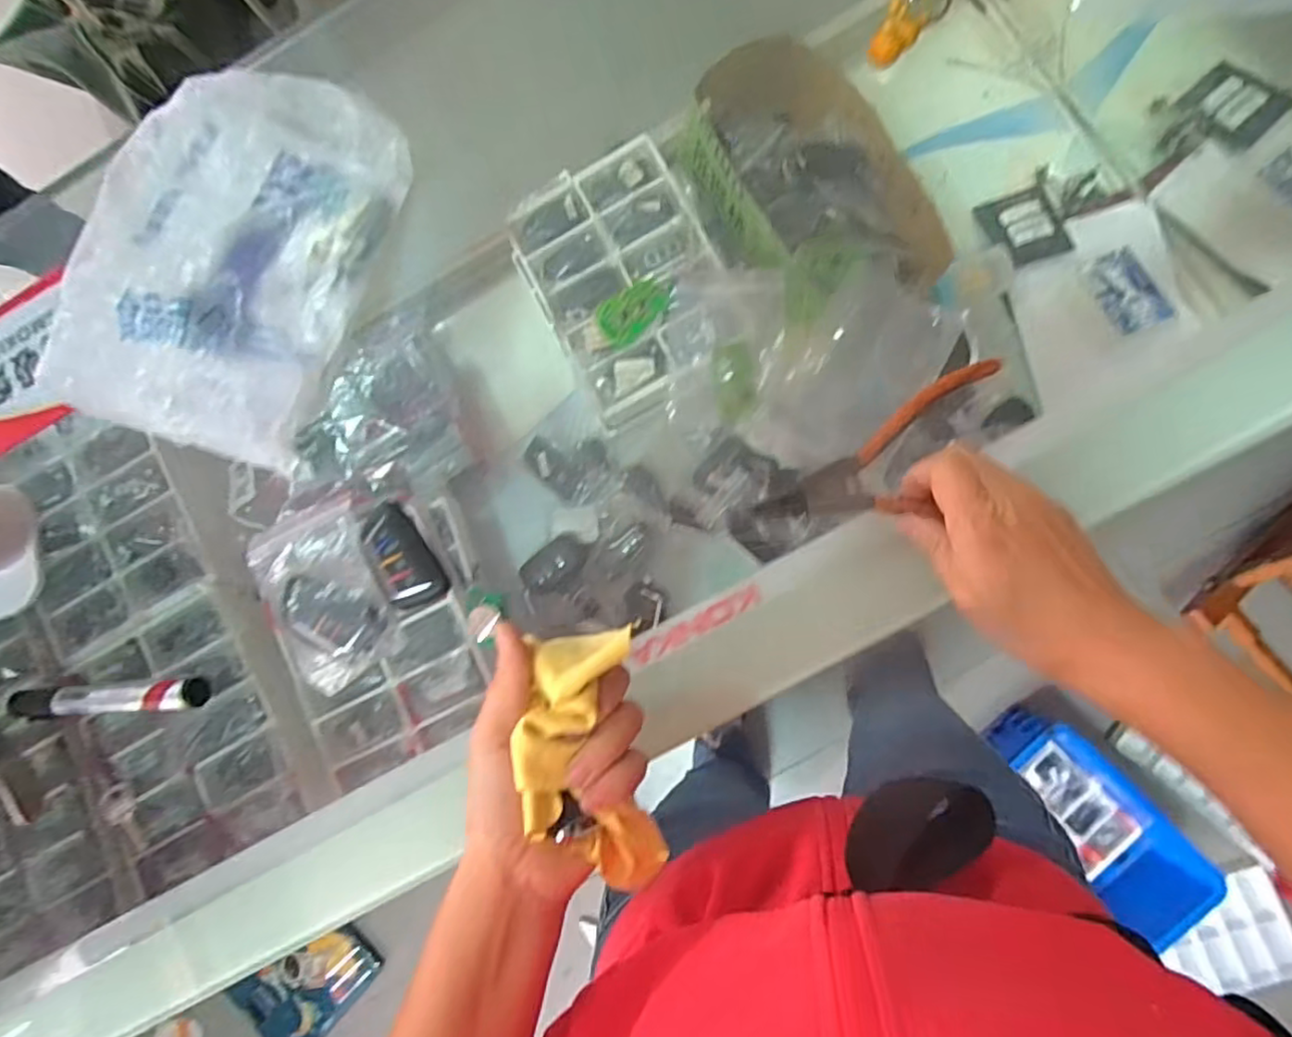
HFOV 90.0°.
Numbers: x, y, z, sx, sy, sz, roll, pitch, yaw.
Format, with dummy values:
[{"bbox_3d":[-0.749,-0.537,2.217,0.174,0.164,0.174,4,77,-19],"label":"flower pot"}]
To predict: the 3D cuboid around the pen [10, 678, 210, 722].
[{"bbox_3d":[-0.337,0.114,0.405,0.128,0.025,0.020,-6,84,7],"label":"pen"}]

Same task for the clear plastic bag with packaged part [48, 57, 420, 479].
[{"bbox_3d":[-0.250,-0.158,0.393,0.145,0.065,0.229,15,87,9],"label":"clear plastic bag with packaged part"}]

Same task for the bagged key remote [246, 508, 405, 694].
[{"bbox_3d":[-0.196,0.045,0.393,0.075,0.014,0.107,-30,81,4],"label":"bagged key remote"}]

